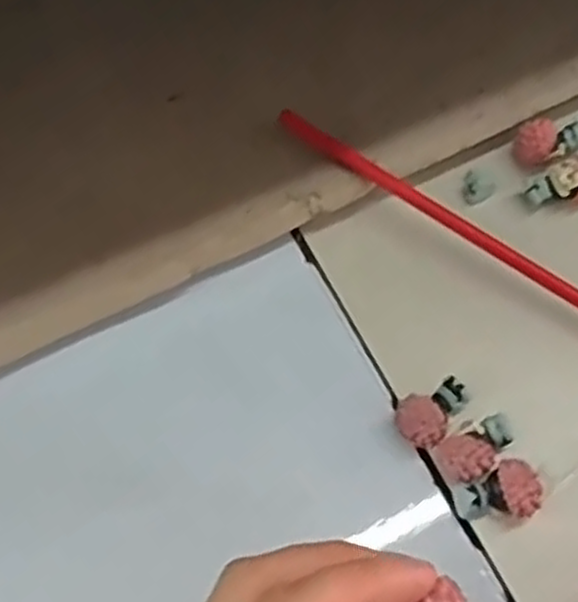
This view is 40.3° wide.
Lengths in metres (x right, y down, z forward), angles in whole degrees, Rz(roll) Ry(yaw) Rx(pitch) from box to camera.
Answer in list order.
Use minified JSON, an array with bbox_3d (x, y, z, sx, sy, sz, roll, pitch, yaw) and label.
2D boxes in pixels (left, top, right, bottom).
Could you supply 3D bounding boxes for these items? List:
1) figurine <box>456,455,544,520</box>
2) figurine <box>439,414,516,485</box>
[{"bbox_3d":[0.074,0.070,0.278,0.028,0.017,0.019,-28,65,-10],"label":"figurine"},{"bbox_3d":[0.068,0.053,0.284,0.030,0.020,0.018,-38,68,-15],"label":"figurine"}]

